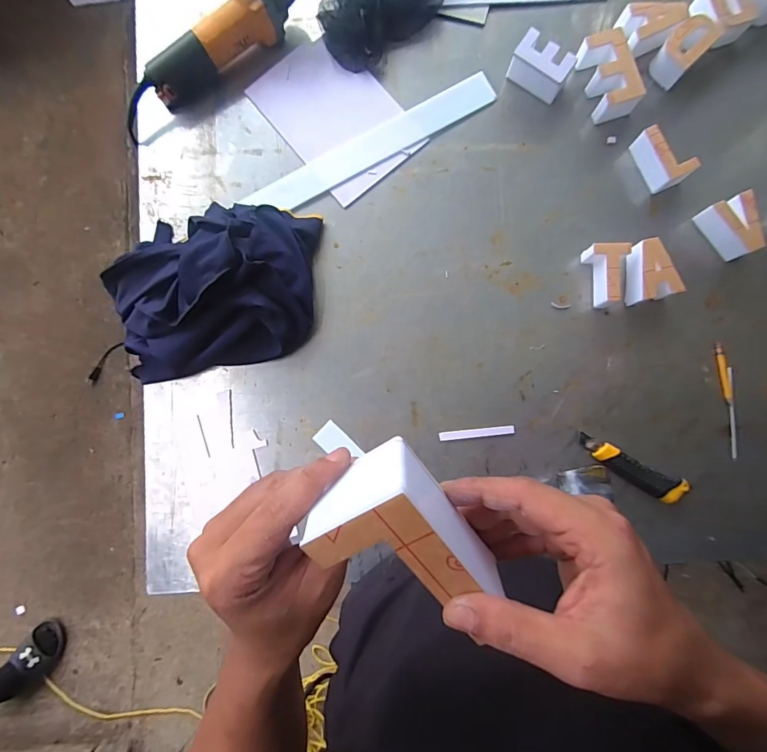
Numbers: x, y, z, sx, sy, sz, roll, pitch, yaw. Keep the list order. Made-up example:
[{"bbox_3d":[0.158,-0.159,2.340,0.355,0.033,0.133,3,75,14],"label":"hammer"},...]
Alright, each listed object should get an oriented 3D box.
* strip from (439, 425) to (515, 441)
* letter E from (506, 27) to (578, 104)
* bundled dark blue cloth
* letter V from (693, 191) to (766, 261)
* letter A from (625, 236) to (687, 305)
[{"bbox_3d":[0.136,0.083,0.596,0.108,0.004,0.012,-6,84,0],"label":"strip"},{"bbox_3d":[0.236,-0.462,0.617,0.086,0.051,0.049,32,87,3],"label":"letter E"},{"bbox_3d":[-0.241,-0.127,0.583,0.315,0.081,0.227,-9,84,0],"label":"bundled dark blue cloth"},{"bbox_3d":[0.508,-0.214,0.599,0.061,0.044,0.085,-21,86,0],"label":"letter V"},{"bbox_3d":[0.387,-0.150,0.595,0.061,0.050,0.086,-6,86,1],"label":"letter A"}]

